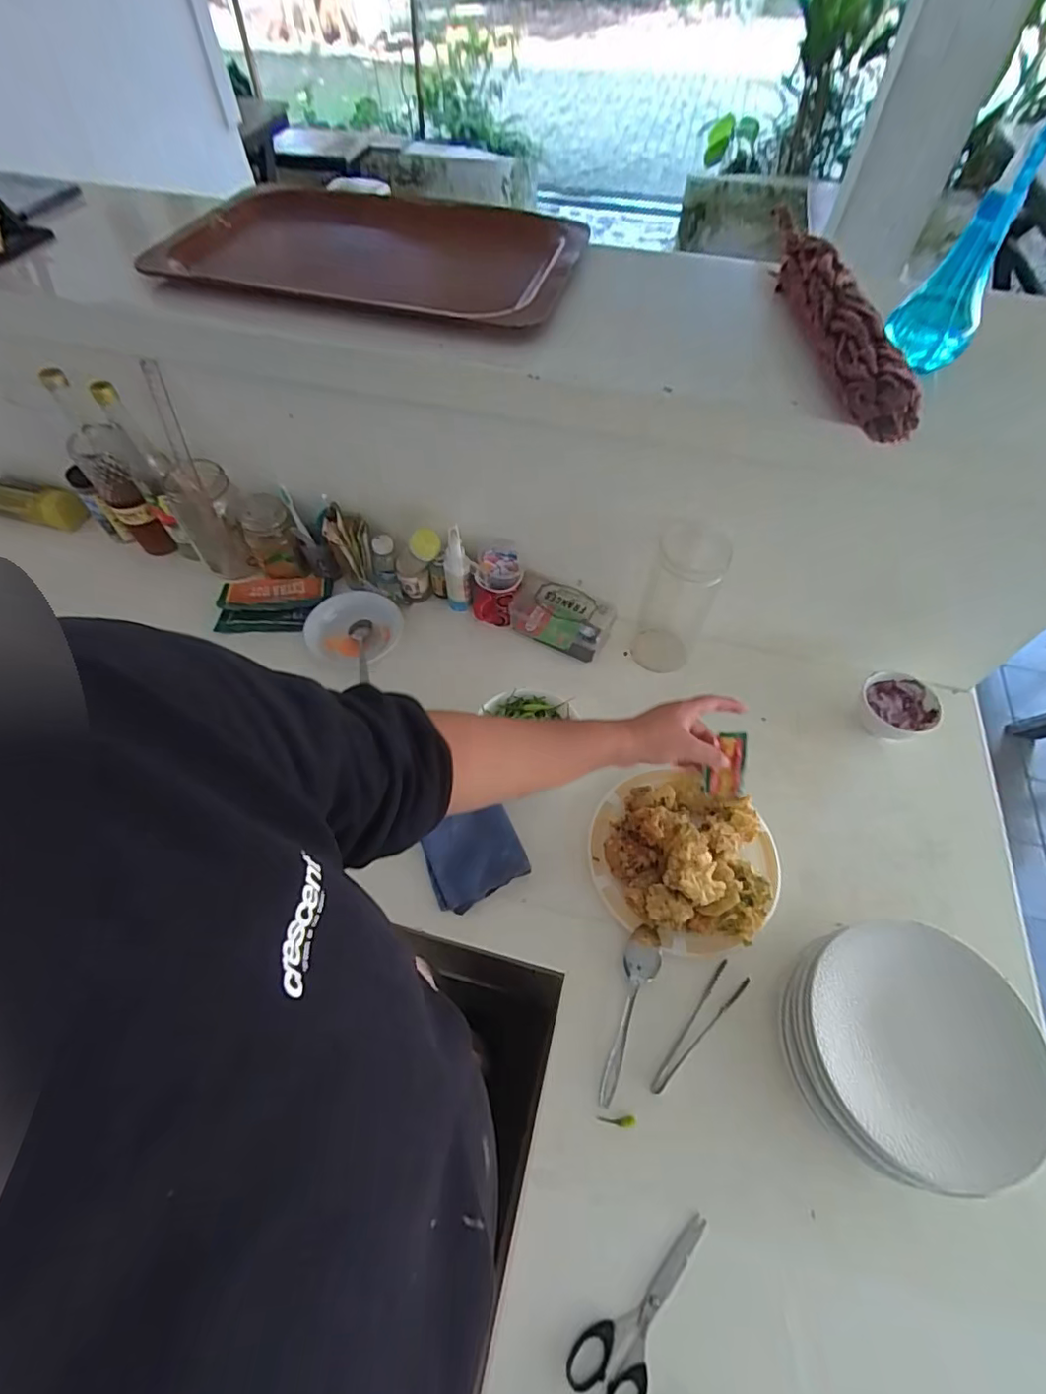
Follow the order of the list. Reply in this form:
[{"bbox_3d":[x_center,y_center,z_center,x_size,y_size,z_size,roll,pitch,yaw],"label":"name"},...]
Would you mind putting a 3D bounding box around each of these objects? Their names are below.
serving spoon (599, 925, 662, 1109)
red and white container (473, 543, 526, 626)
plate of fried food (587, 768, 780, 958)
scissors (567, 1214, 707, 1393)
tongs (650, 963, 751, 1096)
[{"bbox_3d":[0.115,0.333,0.589,0.037,0.019,0.170,15,58,9],"label":"serving spoon"},{"bbox_3d":[-0.039,-0.168,0.842,0.074,0.118,0.061,-1,57,-1],"label":"red and white container"},{"bbox_3d":[0.189,0.180,0.652,0.210,0.058,0.201,0,57,0],"label":"plate of fried food"},{"bbox_3d":[0.110,0.526,0.477,0.155,0.006,0.063,-40,65,-23],"label":"scissors"},{"bbox_3d":[0.181,0.346,0.589,0.151,0.008,0.034,-38,65,-22],"label":"tongs"}]

